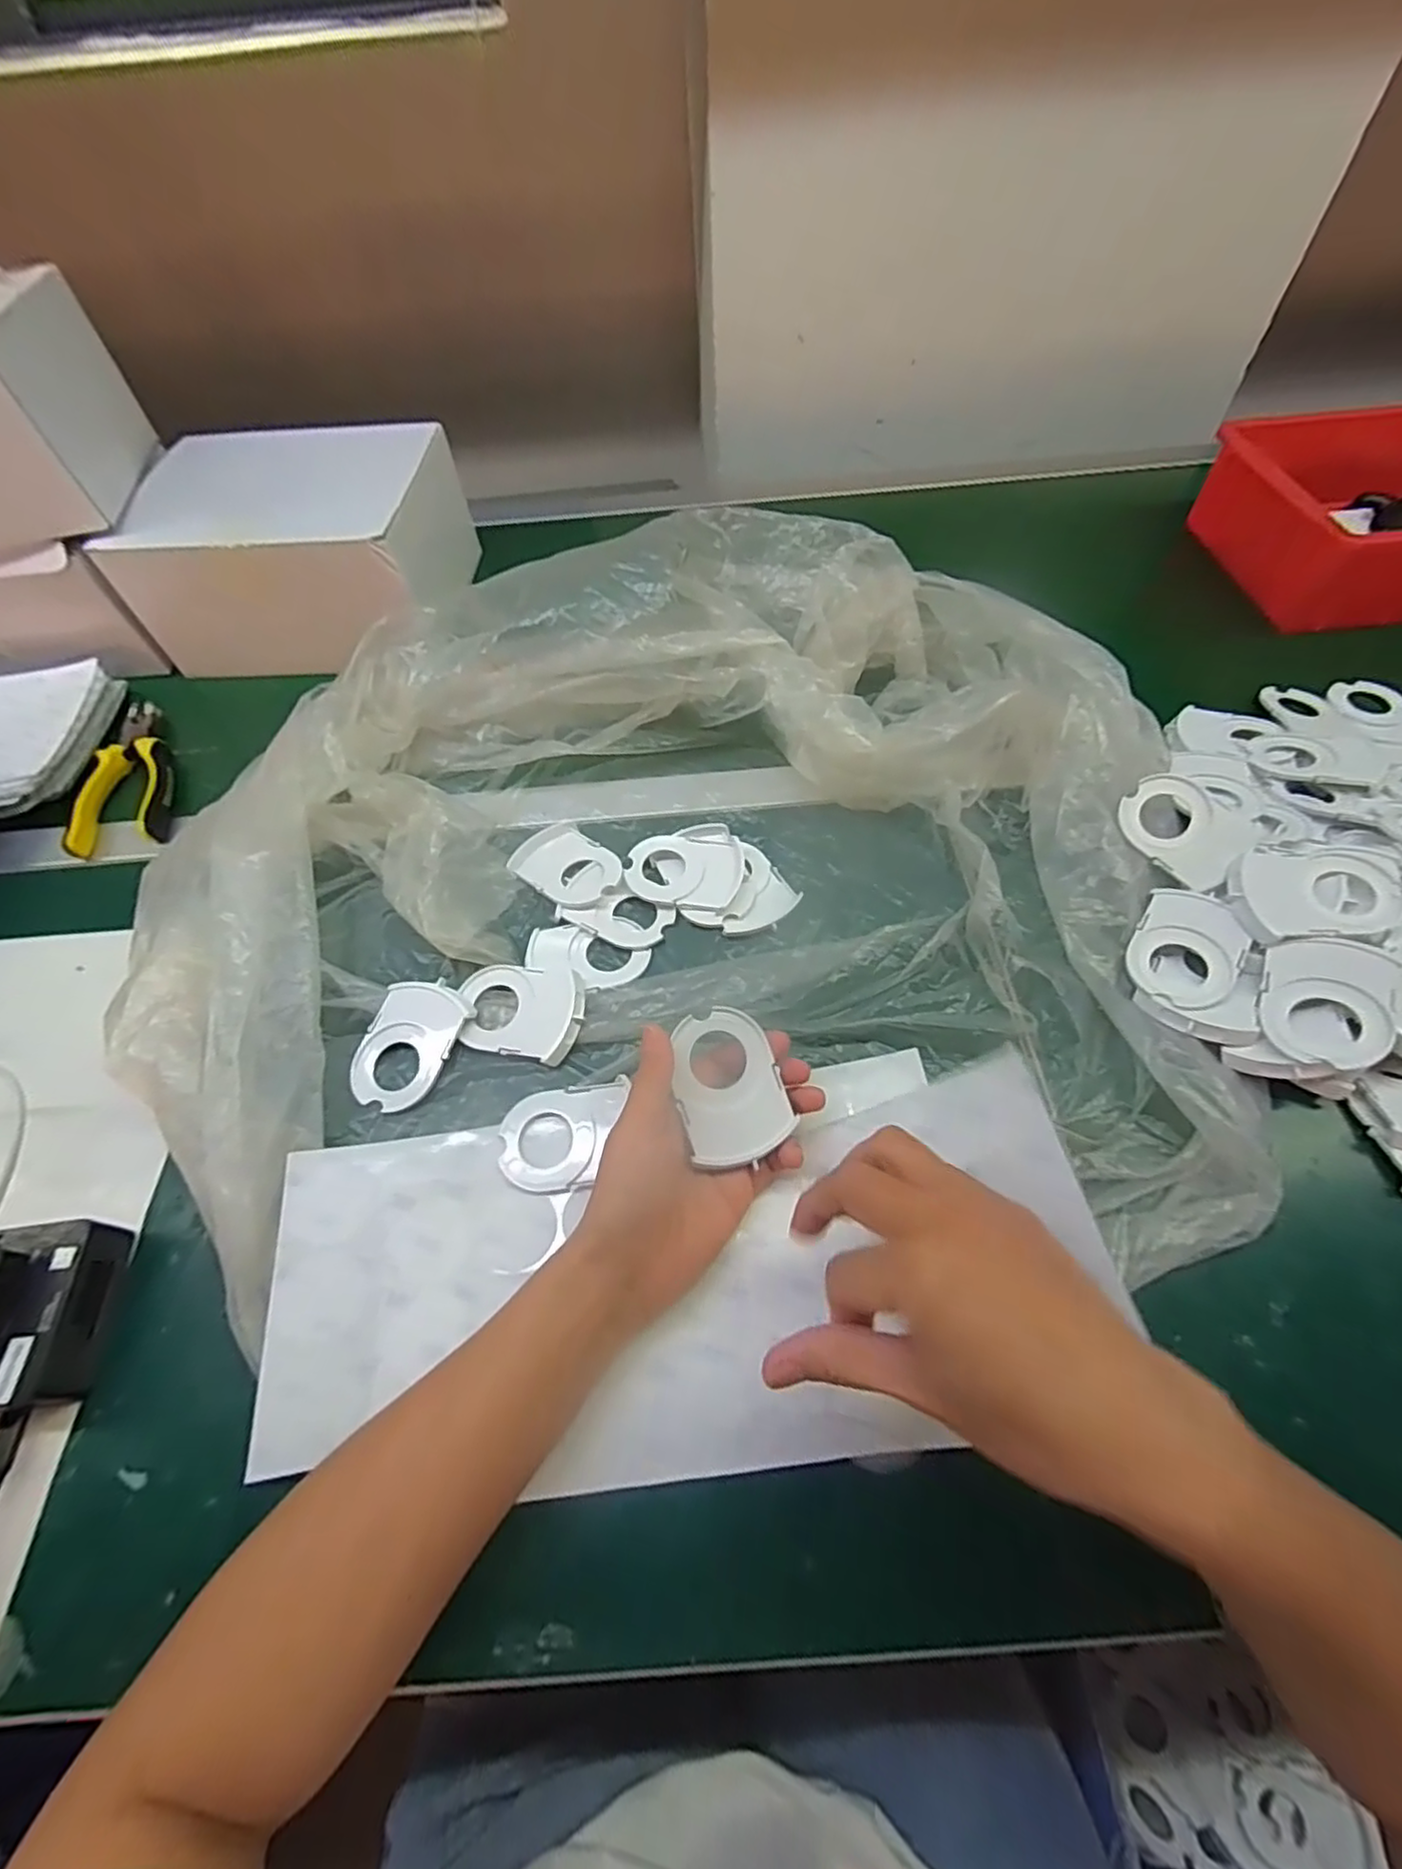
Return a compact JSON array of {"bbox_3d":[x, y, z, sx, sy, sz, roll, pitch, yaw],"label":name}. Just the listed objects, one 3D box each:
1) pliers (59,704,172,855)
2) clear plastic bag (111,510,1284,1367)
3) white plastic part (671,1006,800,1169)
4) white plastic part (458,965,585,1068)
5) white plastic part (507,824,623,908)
[{"bbox_3d":[-0.461,-0.126,0.550,0.065,0.017,0.170,-21,59,-10],"label":"pliers"},{"bbox_3d":[-0.022,-0.062,0.435,0.610,0.104,0.500,-4,57,1],"label":"clear plastic bag"},{"bbox_3d":[0.014,0.078,0.354,0.051,0.004,0.075,-19,81,-11],"label":"white plastic part"},{"bbox_3d":[-0.110,0.046,0.417,0.075,0.014,0.055,6,58,8],"label":"white plastic part"},{"bbox_3d":[-0.093,-0.048,0.480,0.076,0.007,0.053,33,65,22],"label":"white plastic part"}]

